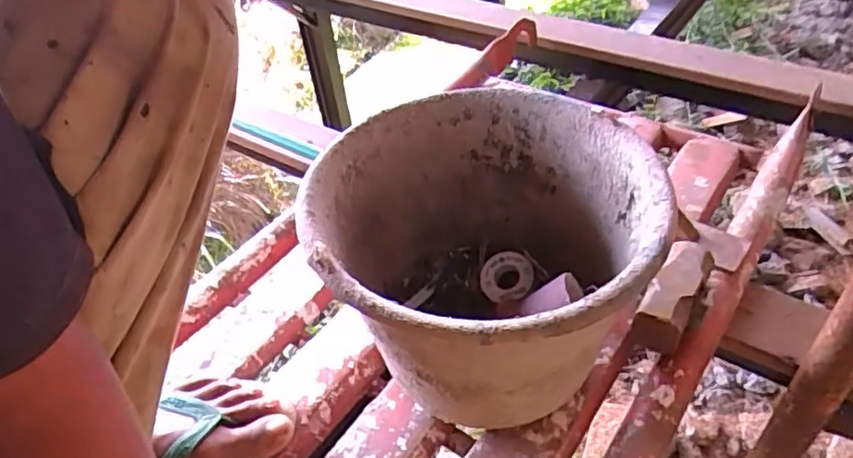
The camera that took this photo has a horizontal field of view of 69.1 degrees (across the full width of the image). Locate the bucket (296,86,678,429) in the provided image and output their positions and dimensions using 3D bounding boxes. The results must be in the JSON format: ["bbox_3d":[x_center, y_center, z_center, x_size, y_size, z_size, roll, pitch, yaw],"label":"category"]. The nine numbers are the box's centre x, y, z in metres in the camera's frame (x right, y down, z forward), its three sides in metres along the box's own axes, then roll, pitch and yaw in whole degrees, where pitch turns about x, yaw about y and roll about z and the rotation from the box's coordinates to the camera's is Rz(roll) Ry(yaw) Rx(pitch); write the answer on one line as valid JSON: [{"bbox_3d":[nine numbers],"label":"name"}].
[{"bbox_3d":[0.048,0.042,0.527,0.261,0.201,0.264,-4,43,4],"label":"bucket"}]

